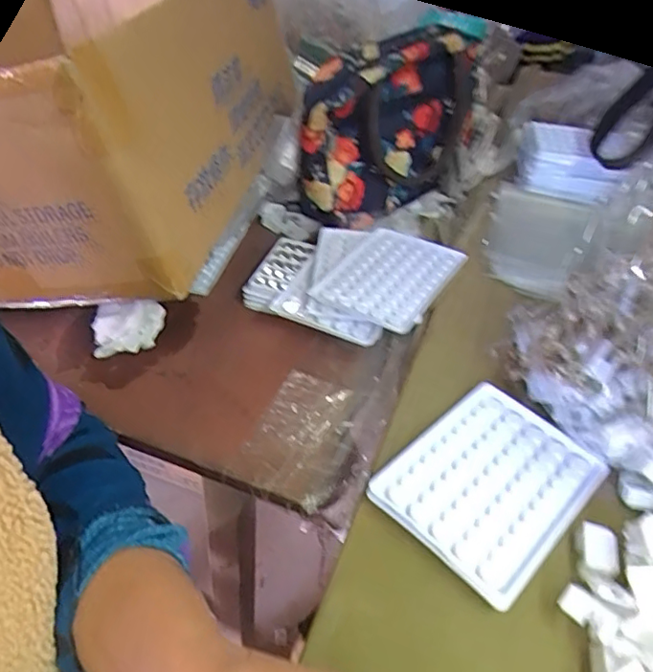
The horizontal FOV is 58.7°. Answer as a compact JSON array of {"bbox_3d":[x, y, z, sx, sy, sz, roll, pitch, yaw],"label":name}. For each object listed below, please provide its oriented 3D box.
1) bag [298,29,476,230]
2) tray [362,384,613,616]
[{"bbox_3d":[0.071,-0.224,0.610,0.119,0.141,0.239,22,44,17],"label":"bag"},{"bbox_3d":[0.099,0.089,0.354,0.096,0.014,0.127,36,49,29],"label":"tray"}]

